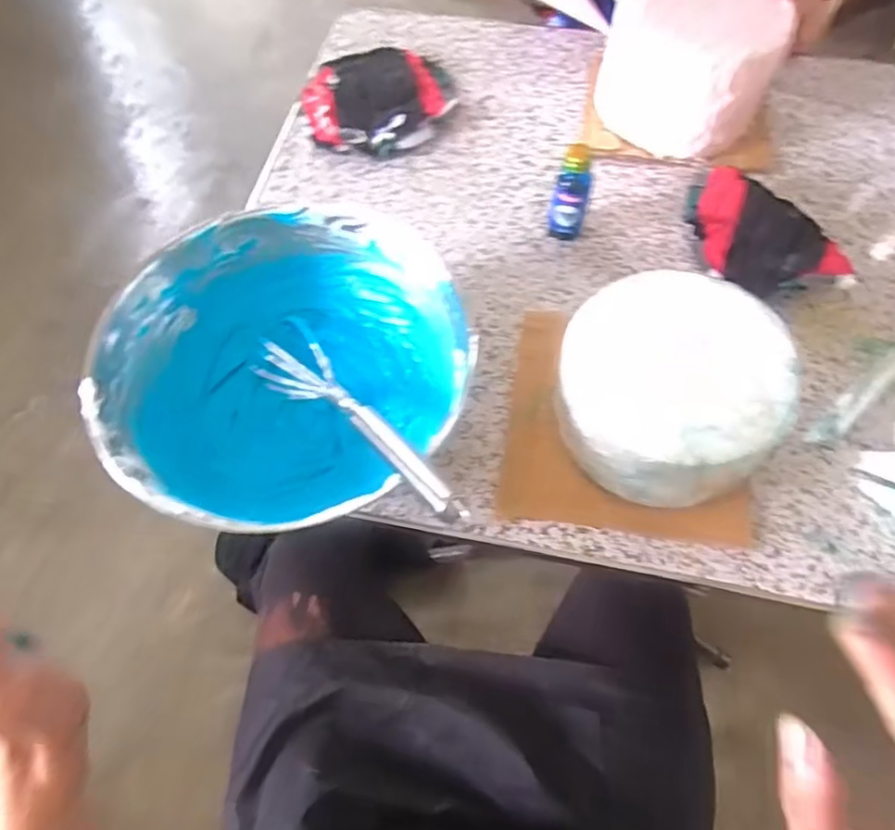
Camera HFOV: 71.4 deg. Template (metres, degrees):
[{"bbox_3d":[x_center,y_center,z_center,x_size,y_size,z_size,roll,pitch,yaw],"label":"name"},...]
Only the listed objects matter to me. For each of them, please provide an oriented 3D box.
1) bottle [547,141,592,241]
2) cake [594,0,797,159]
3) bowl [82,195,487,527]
[{"bbox_3d":[0.105,-0.185,0.528,0.028,0.081,0.026,16,65,9],"label":"bottle"},{"bbox_3d":[0.223,-0.329,0.577,0.153,0.102,0.128,23,66,11],"label":"cake"},{"bbox_3d":[-0.109,-0.032,0.442,0.241,0.083,0.225,-31,67,-14],"label":"bowl"}]

